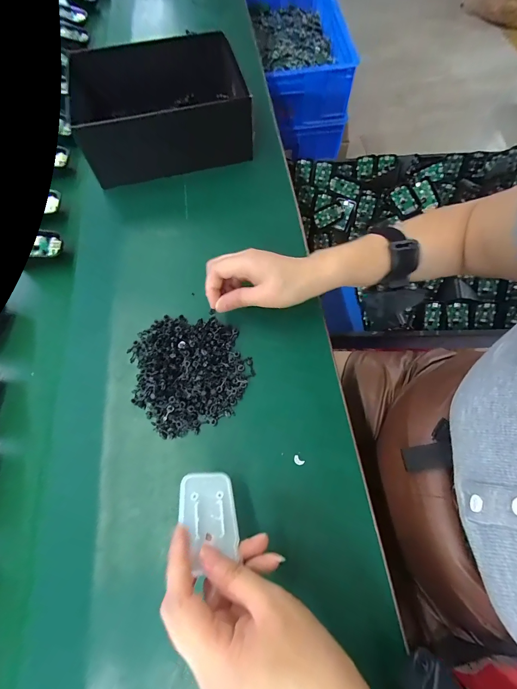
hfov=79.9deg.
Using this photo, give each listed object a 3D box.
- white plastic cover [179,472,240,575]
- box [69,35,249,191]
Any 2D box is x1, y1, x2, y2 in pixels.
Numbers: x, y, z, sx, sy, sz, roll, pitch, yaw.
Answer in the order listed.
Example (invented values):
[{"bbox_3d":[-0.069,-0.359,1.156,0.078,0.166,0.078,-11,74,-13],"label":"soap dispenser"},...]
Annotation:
[{"bbox_3d":[-0.038,0.133,0.240,0.042,0.009,0.067,8,41,-28],"label":"white plastic cover"},{"bbox_3d":[-0.135,-0.341,0.448,0.236,0.082,0.185,-14,66,-6],"label":"box"}]

